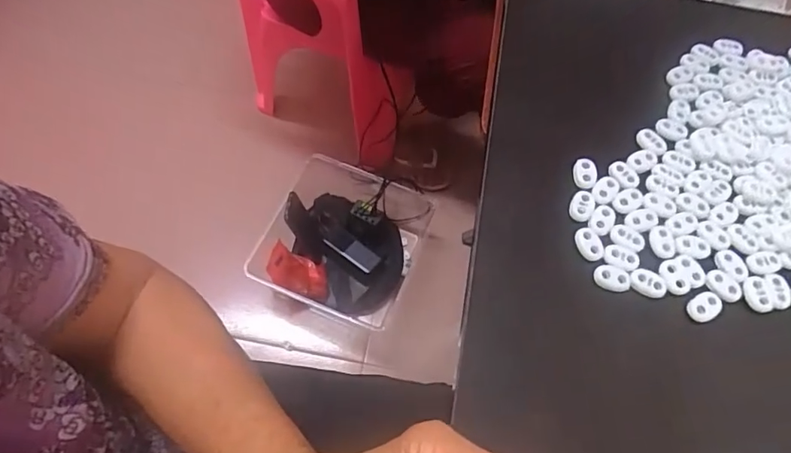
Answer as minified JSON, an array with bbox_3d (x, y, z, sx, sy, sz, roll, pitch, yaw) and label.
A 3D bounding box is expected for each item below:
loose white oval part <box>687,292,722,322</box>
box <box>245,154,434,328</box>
[{"bbox_3d":[0.193,0.049,0.310,0.023,0.004,0.016,-29,69,-13],"label":"loose white oval part"},{"bbox_3d":[-0.113,0.023,1.066,0.311,0.160,0.313,17,65,6],"label":"box"}]

